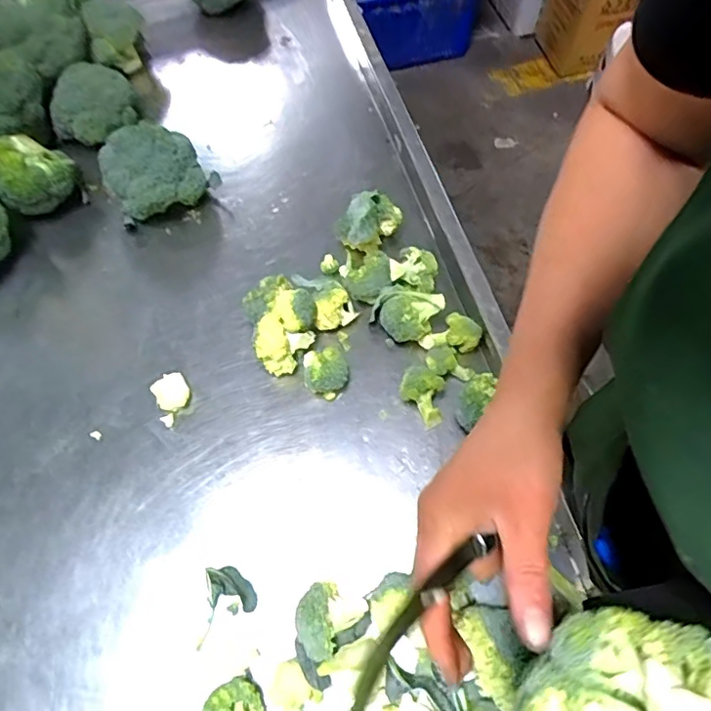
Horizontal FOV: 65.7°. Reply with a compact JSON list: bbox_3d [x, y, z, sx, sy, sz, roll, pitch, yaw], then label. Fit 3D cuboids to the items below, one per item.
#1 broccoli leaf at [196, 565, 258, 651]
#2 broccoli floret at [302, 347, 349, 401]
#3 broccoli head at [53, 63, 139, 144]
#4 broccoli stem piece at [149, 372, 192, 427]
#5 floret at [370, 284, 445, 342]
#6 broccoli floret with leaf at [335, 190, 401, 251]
[{"bbox_3d":[-0.113,0.217,0.481,0.048,0.027,0.062,-3,63,-1],"label":"broccoli leaf"},{"bbox_3d":[-0.031,0.019,0.571,0.044,0.041,0.044,0,63,0],"label":"broccoli floret"},{"bbox_3d":[-0.358,-0.343,0.737,0.113,0.075,0.087,-22,65,-10],"label":"broccoli head"},{"bbox_3d":[-0.192,0.044,0.579,0.037,0.015,0.053,-23,65,-11],"label":"broccoli stem piece"},{"bbox_3d":[0.054,-0.043,0.591,0.070,0.055,0.058,18,65,12],"label":"floret"},{"bbox_3d":[0.017,-0.153,0.641,0.078,0.069,0.060,-34,68,-15],"label":"broccoli floret with leaf"}]

